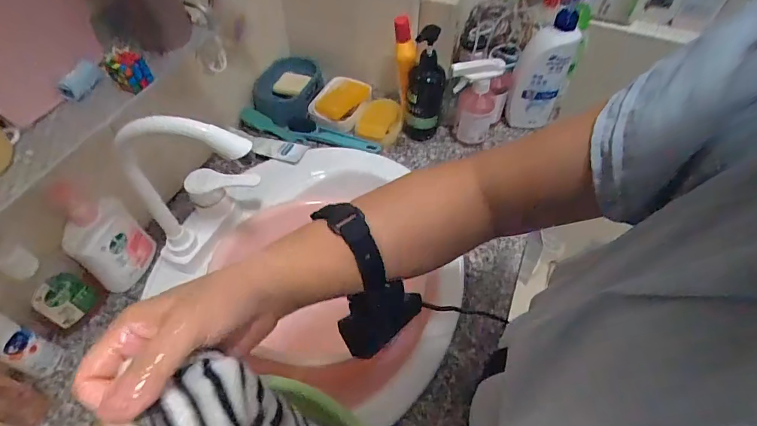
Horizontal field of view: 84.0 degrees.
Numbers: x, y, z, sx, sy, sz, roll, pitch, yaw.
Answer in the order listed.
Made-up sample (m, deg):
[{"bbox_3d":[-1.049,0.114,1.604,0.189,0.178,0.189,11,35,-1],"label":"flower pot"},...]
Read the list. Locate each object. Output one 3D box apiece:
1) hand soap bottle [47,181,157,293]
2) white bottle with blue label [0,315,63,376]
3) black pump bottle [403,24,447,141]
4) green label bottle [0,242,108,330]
[{"bbox_3d":[-0.373,0.029,0.573,0.039,0.177,0.089,24,56,15],"label":"hand soap bottle"},{"bbox_3d":[-0.448,0.161,0.517,0.037,0.159,0.043,19,55,12],"label":"white bottle with blue label"},{"bbox_3d":[0.085,-0.223,0.759,0.063,0.217,0.058,11,54,6],"label":"black pump bottle"},{"bbox_3d":[-0.423,0.095,0.553,0.033,0.167,0.069,34,59,21],"label":"green label bottle"}]

